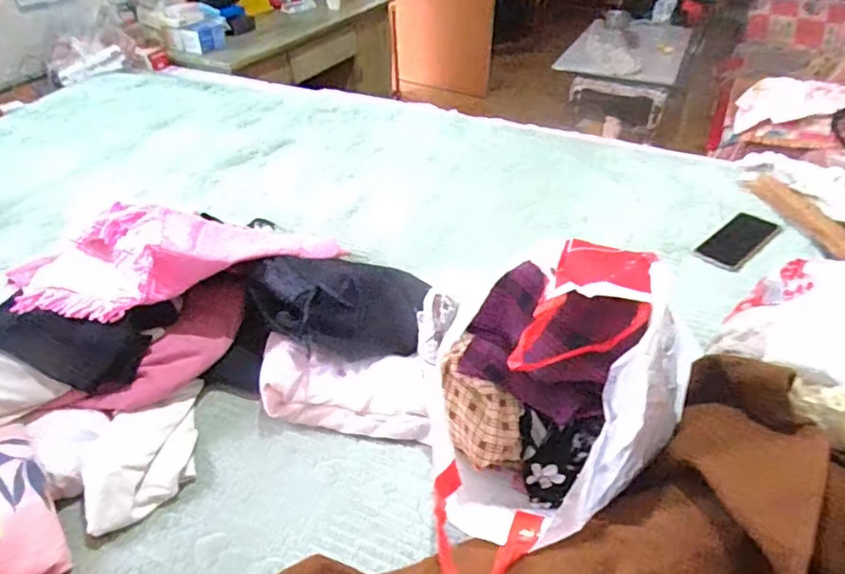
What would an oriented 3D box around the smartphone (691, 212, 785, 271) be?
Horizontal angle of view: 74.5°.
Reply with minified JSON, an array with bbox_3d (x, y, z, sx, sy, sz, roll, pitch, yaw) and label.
[{"bbox_3d":[0.560,-0.082,0.984,0.158,0.010,0.077,-34,52,-18],"label":"smartphone"}]

